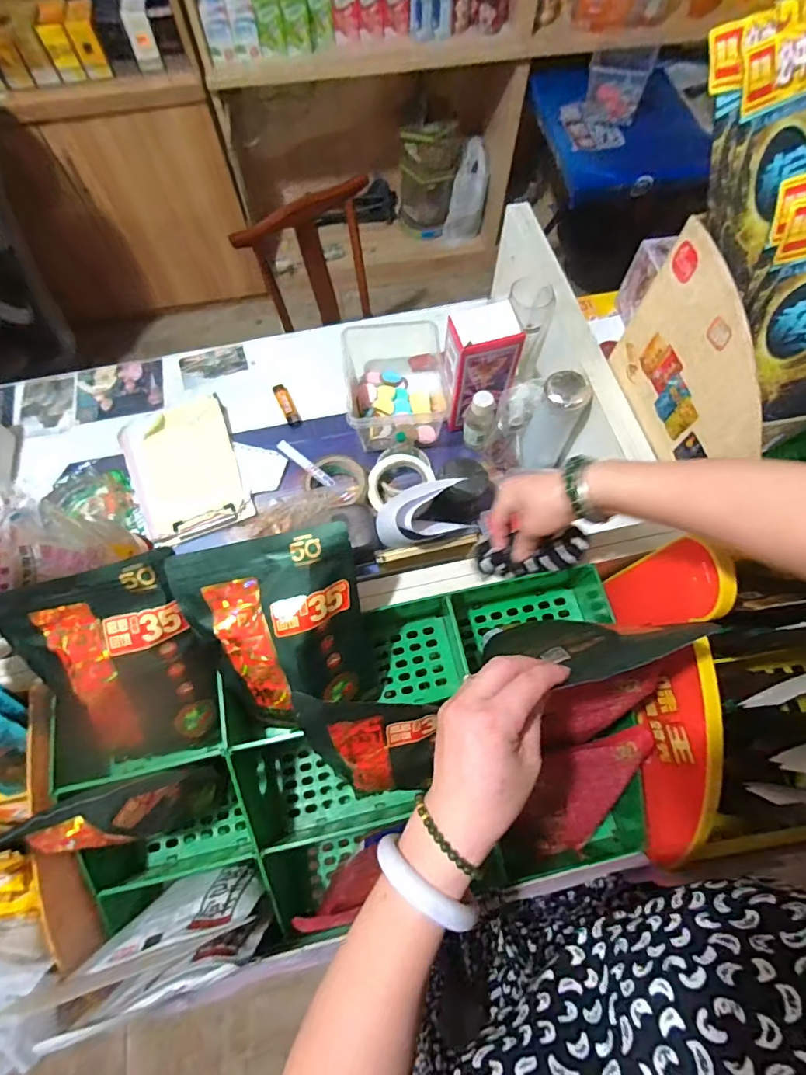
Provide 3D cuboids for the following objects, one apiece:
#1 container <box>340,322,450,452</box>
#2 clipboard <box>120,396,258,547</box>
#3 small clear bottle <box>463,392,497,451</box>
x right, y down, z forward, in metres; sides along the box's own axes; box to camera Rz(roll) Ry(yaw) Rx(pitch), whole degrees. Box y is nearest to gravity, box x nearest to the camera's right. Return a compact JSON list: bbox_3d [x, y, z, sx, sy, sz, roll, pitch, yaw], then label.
[{"bbox_3d":[-0.012,-0.259,0.785,0.157,0.095,0.211,-5,68,-3],"label":"container"},{"bbox_3d":[-0.350,-0.114,0.776,0.169,0.013,0.252,-22,70,-9],"label":"clipboard"},{"bbox_3d":[0.120,-0.181,0.740,0.044,0.091,0.046,0,68,-1],"label":"small clear bottle"}]

